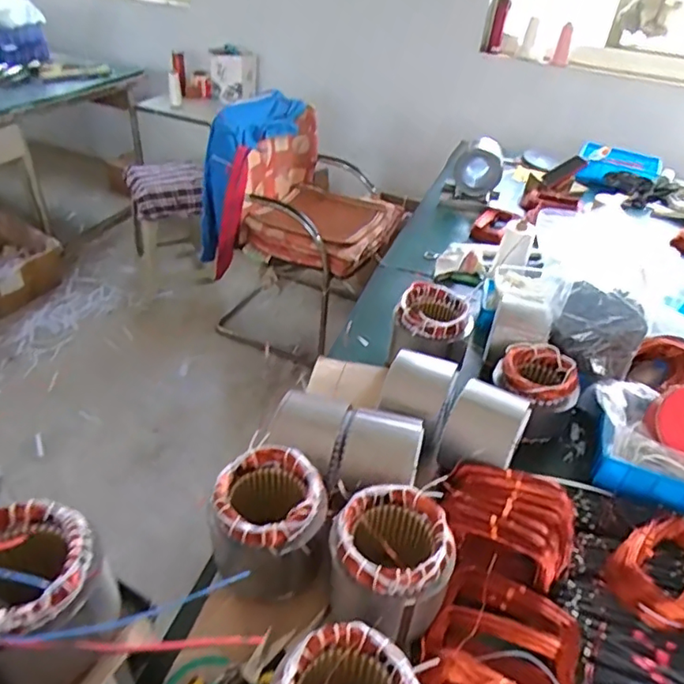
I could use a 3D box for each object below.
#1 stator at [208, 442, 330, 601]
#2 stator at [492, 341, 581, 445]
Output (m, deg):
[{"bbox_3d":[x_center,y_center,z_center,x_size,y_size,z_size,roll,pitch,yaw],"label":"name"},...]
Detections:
[{"bbox_3d":[-0.097,0.251,0.771,0.138,0.157,0.138,4,38,-3],"label":"stator"},{"bbox_3d":[0.357,0.092,1.037,0.129,0.134,0.133,4,38,-3],"label":"stator"}]

